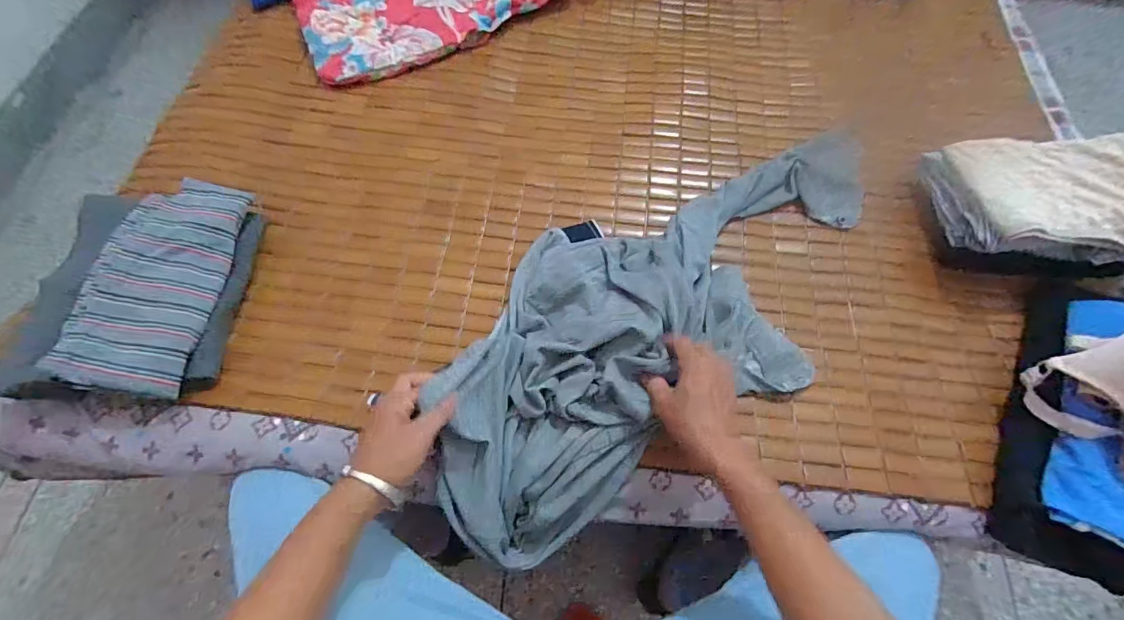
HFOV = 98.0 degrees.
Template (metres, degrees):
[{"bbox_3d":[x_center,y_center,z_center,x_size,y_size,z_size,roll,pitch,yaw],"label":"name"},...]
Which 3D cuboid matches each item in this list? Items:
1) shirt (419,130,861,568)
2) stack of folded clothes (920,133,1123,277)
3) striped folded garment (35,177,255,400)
[{"bbox_3d":[0.124,-0.014,0.546,0.639,0.095,0.294,-40,72,-18],"label":"shirt"},{"bbox_3d":[0.567,-0.129,0.569,0.205,0.103,0.177,3,65,0],"label":"stack of folded clothes"},{"bbox_3d":[-0.433,-0.035,0.521,0.122,0.029,0.245,1,65,-1],"label":"striped folded garment"}]

